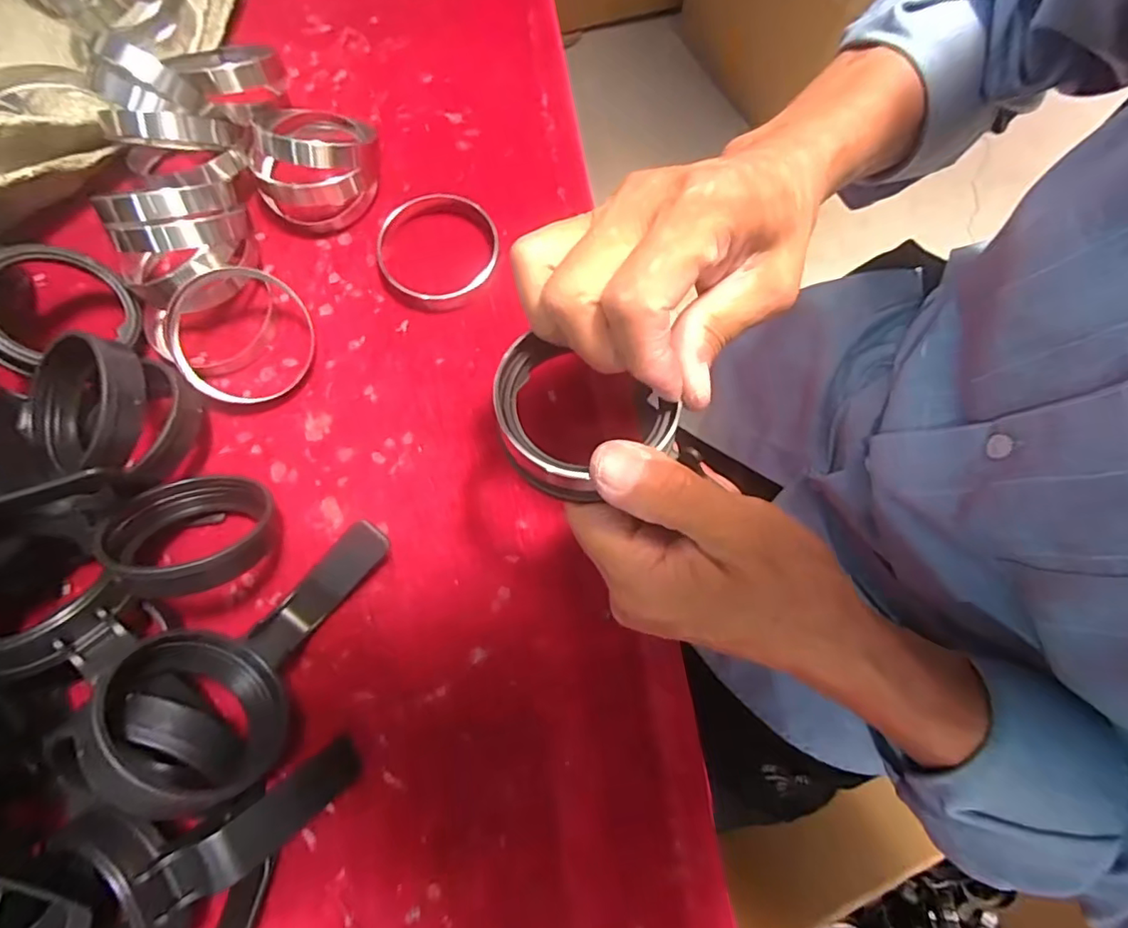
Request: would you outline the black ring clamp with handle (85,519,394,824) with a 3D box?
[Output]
[{"bbox_3d":[-0.138,0.082,0.259,0.057,0.054,0.138,30,52,7],"label":"black ring clamp with handle"}]

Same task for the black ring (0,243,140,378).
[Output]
[{"bbox_3d":[-0.267,-0.084,0.295,0.068,0.012,0.060,-33,104,-34],"label":"black ring"}]

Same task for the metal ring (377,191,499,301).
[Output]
[{"bbox_3d":[-0.074,-0.130,0.342,0.074,0.012,0.071,0,76,0],"label":"metal ring"}]

